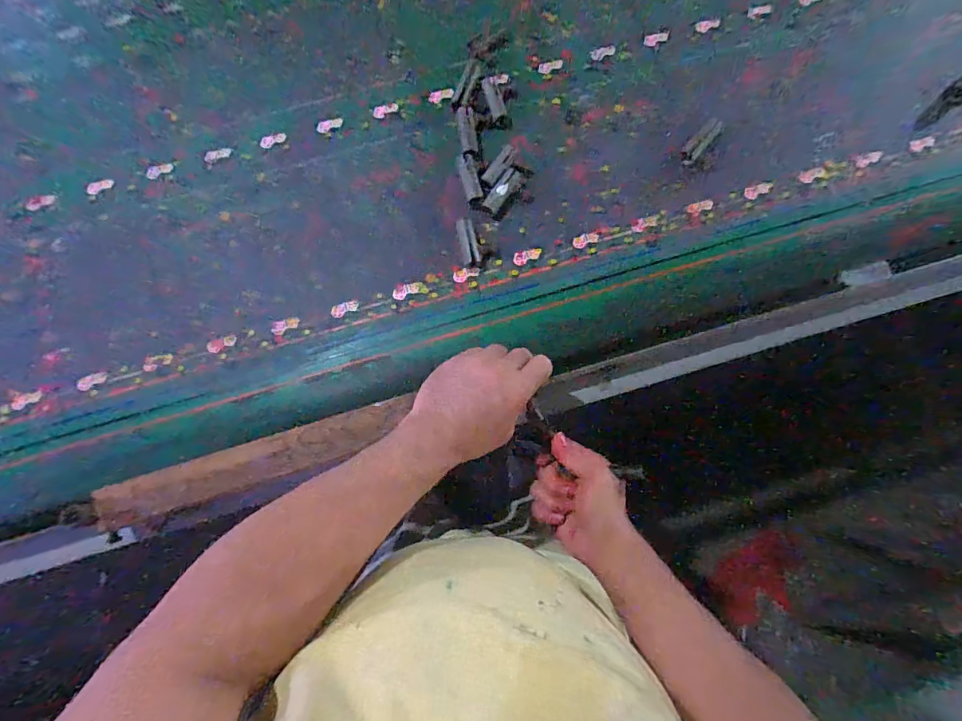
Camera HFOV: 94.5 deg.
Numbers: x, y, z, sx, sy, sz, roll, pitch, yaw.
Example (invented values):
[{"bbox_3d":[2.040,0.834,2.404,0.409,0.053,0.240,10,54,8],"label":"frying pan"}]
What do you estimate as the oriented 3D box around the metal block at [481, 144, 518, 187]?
[{"bbox_3d":[0.024,-0.246,0.562,0.020,0.008,0.063,33,81,7],"label":"metal block"}]

